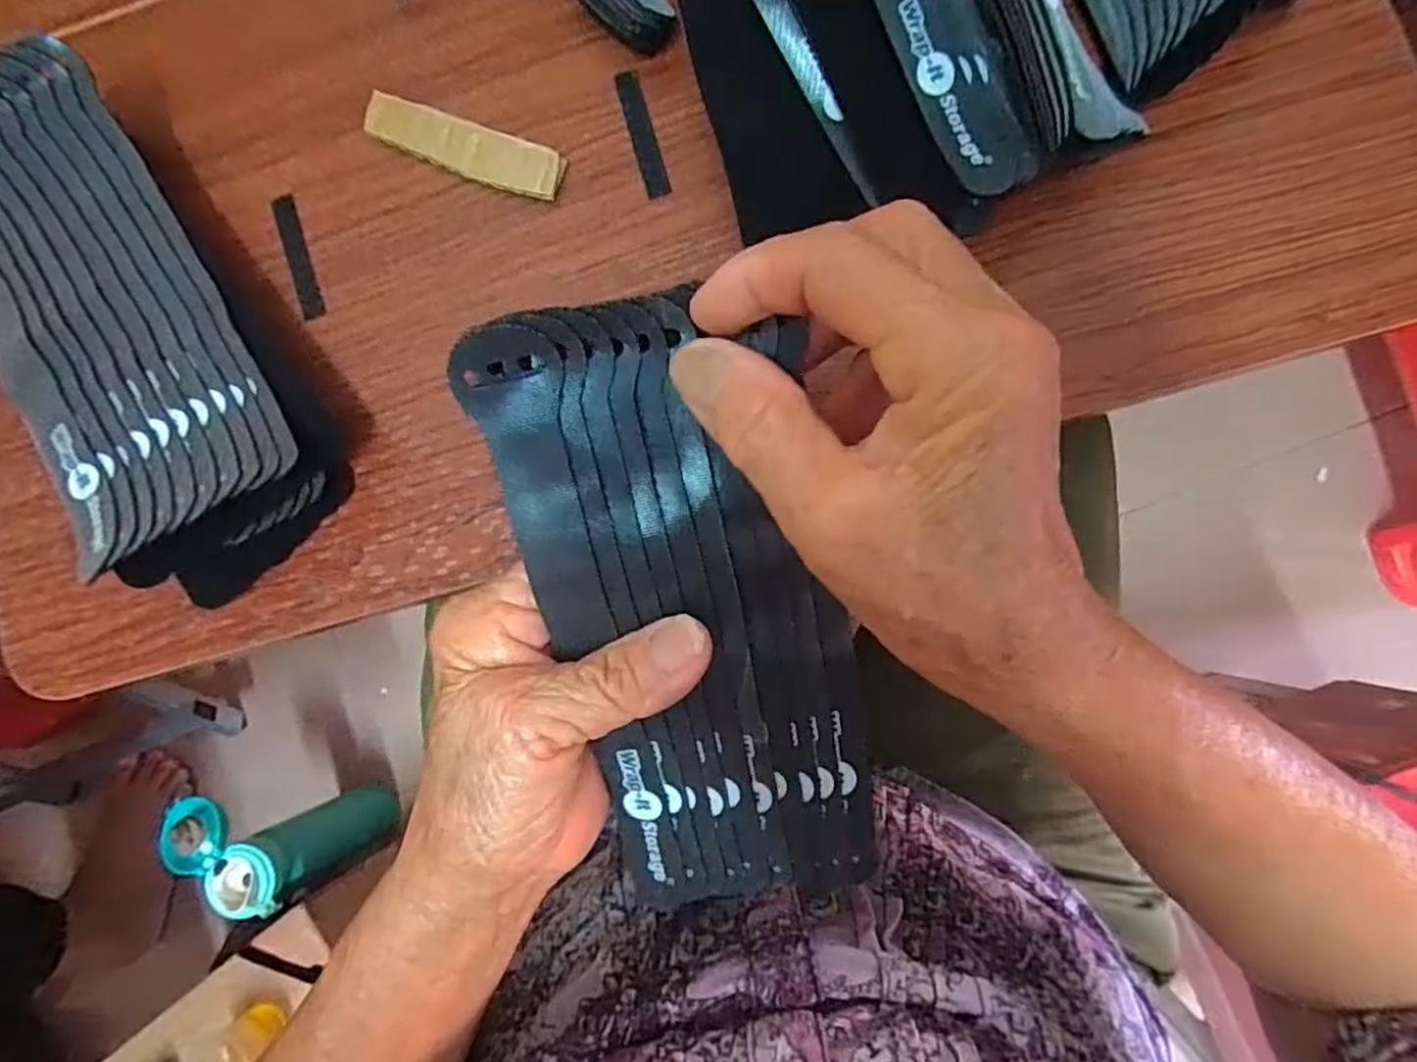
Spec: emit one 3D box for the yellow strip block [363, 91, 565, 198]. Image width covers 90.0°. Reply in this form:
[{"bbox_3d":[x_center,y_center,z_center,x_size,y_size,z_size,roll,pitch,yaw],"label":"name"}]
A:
[{"bbox_3d":[-0.100,-0.155,0.285,0.087,0.008,0.020,22,88,7],"label":"yellow strip block"}]

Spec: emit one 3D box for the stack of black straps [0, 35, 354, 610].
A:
[{"bbox_3d":[-0.225,-0.078,0.270,0.091,0.040,0.207,-36,83,2],"label":"stack of black straps"}]

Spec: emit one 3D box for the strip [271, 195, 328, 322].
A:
[{"bbox_3d":[-0.170,-0.112,0.293,0.011,0.006,0.057,-21,84,4],"label":"strip"}]

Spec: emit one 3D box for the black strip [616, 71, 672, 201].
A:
[{"bbox_3d":[-0.026,-0.159,0.281,0.010,0.004,0.055,-15,84,4],"label":"black strip"}]

